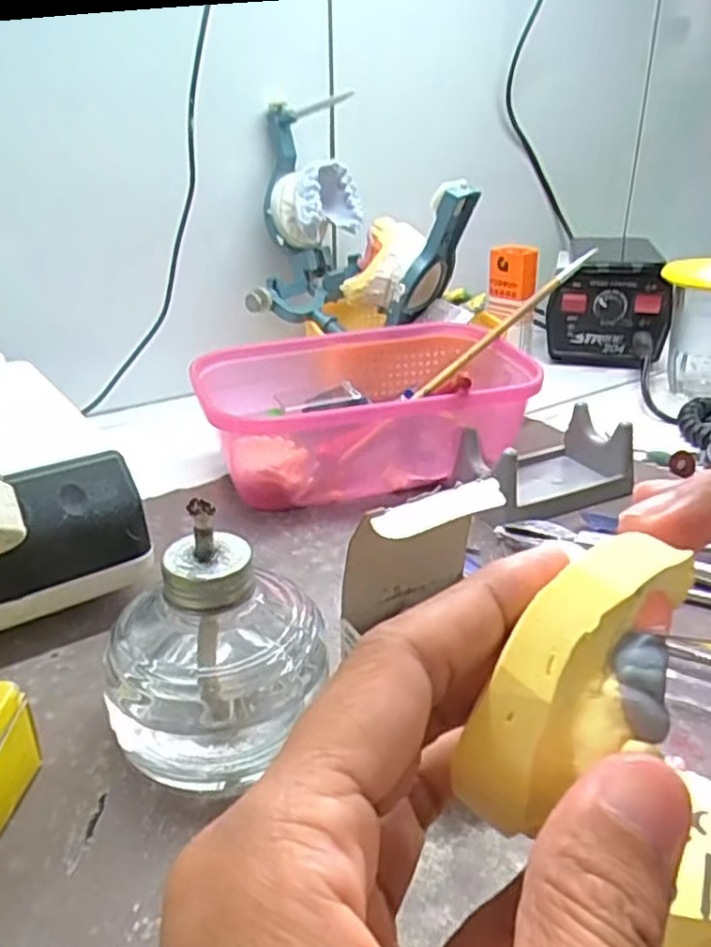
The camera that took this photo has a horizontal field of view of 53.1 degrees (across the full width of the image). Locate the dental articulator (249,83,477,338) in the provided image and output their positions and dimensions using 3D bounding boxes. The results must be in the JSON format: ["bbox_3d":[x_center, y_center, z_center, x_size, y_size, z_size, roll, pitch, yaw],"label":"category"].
[{"bbox_3d":[0.007,-0.191,0.527,0.154,0.149,0.109,4,26,9],"label":"dental articulator"}]

